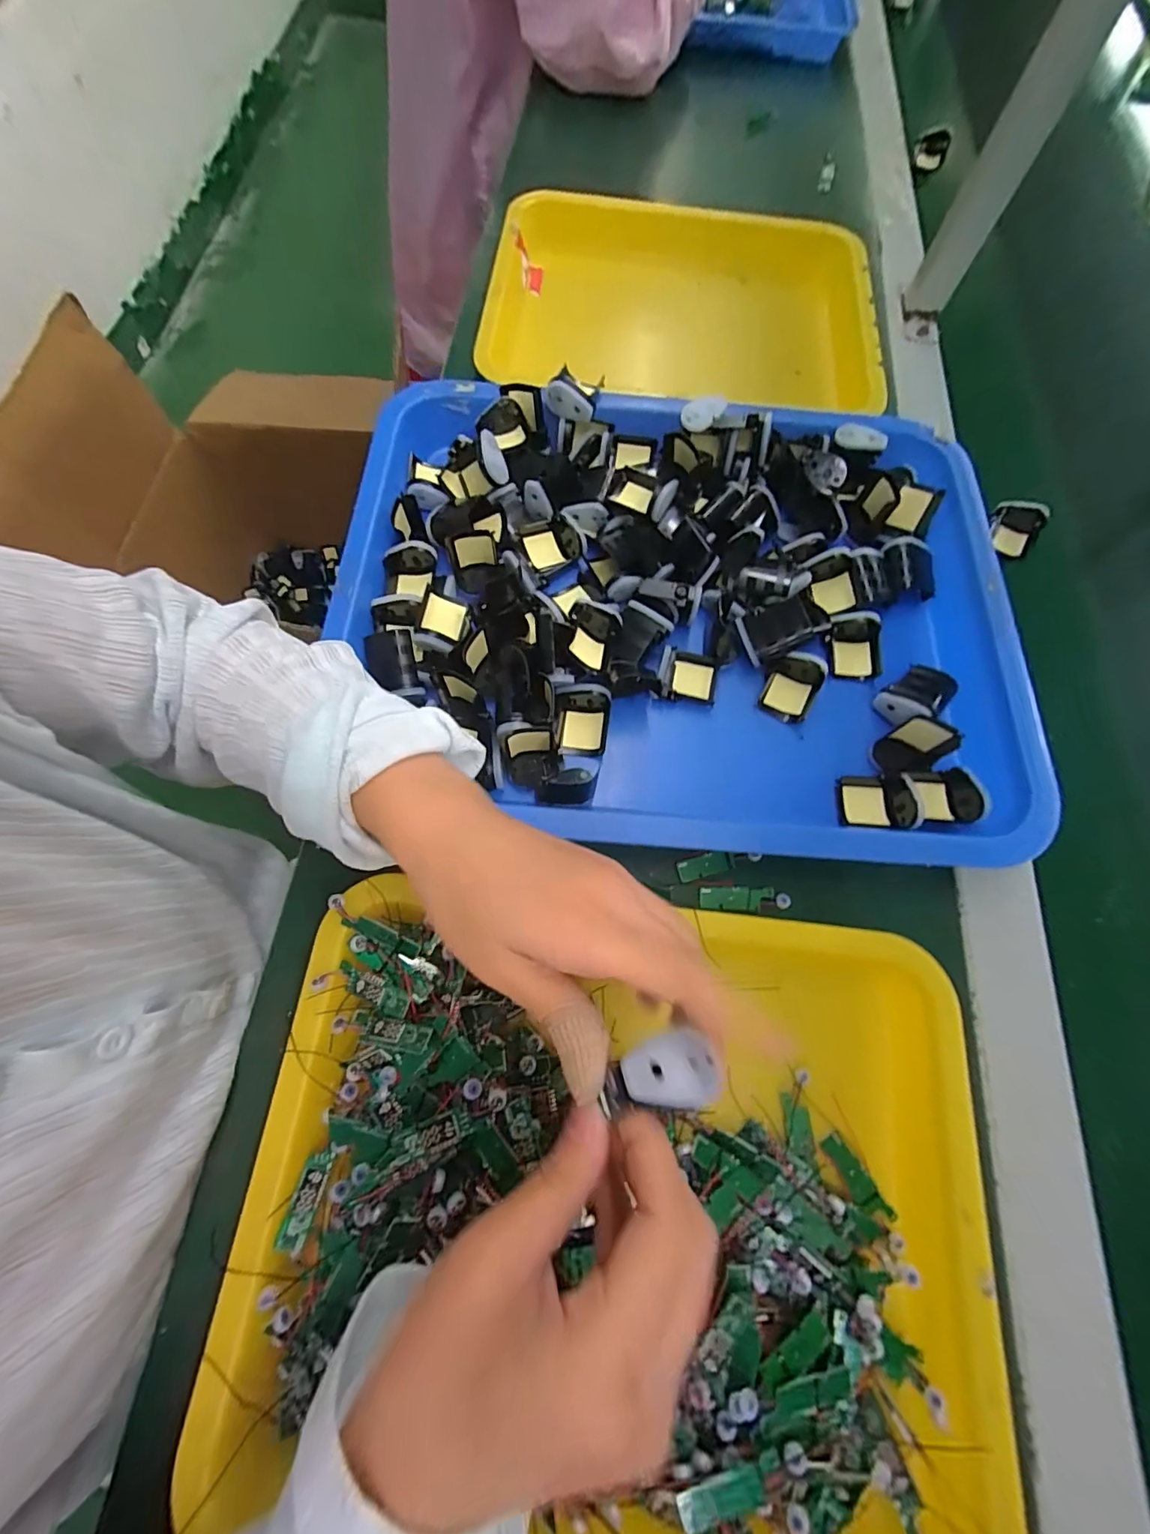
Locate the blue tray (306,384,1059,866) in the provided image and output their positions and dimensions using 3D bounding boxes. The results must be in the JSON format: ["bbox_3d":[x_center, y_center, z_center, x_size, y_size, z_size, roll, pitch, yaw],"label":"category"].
[{"bbox_3d":[0.076,-0.110,0.349,0.451,0.044,0.337,4,71,-1],"label":"blue tray"}]

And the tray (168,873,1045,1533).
[{"bbox_3d":[0.023,0.198,0.238,0.332,0.038,0.260,7,71,0],"label":"tray"}]

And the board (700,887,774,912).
[{"bbox_3d":[0.096,0.078,0.304,0.043,0.004,0.014,3,71,-2],"label":"board"}]

